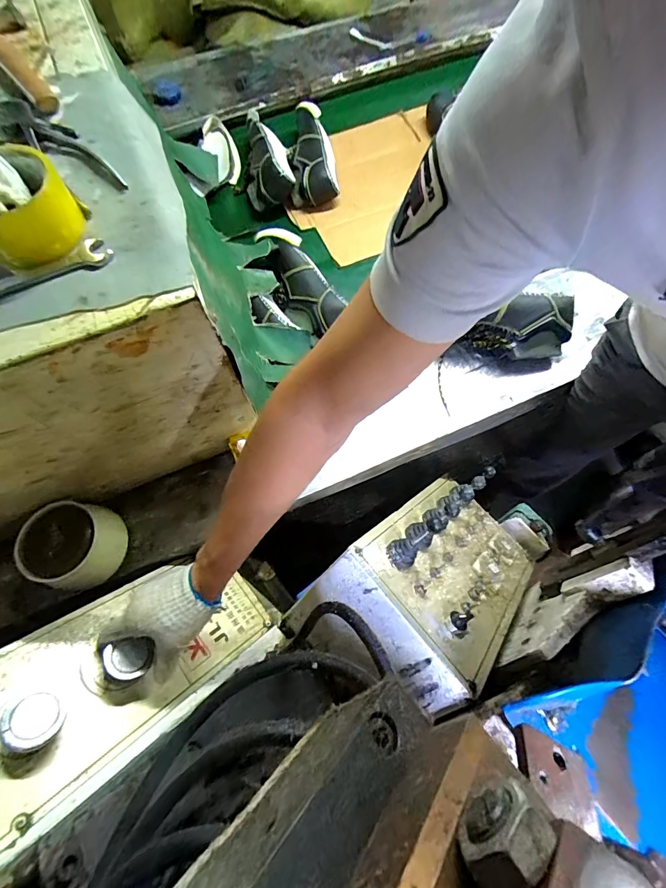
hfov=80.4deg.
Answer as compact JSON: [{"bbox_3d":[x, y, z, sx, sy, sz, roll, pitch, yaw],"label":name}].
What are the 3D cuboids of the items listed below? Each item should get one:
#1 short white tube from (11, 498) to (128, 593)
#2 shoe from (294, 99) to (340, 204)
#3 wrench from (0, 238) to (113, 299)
[{"bbox_3d":[-0.372,0.148,0.577,0.100,0.111,0.114,3,70,3],"label":"short white tube"},{"bbox_3d":[-0.048,-0.680,0.920,0.114,0.067,0.236,-8,86,-1],"label":"shoe"},{"bbox_3d":[-0.284,-0.154,0.365,0.152,0.009,0.032,-27,71,-8],"label":"wrench"}]

